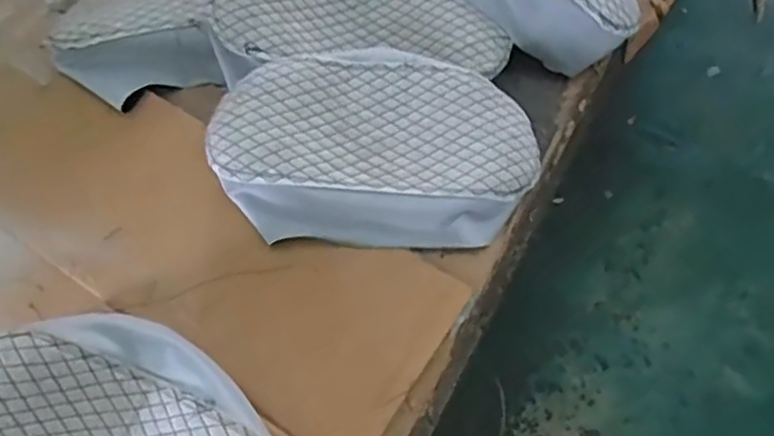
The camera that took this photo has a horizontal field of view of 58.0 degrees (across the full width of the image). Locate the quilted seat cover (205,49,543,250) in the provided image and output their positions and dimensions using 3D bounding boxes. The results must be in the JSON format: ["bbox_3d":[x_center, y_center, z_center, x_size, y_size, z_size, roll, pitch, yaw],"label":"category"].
[{"bbox_3d":[-0.010,-0.075,0.700,0.307,0.059,0.193,2,67,1],"label":"quilted seat cover"}]

